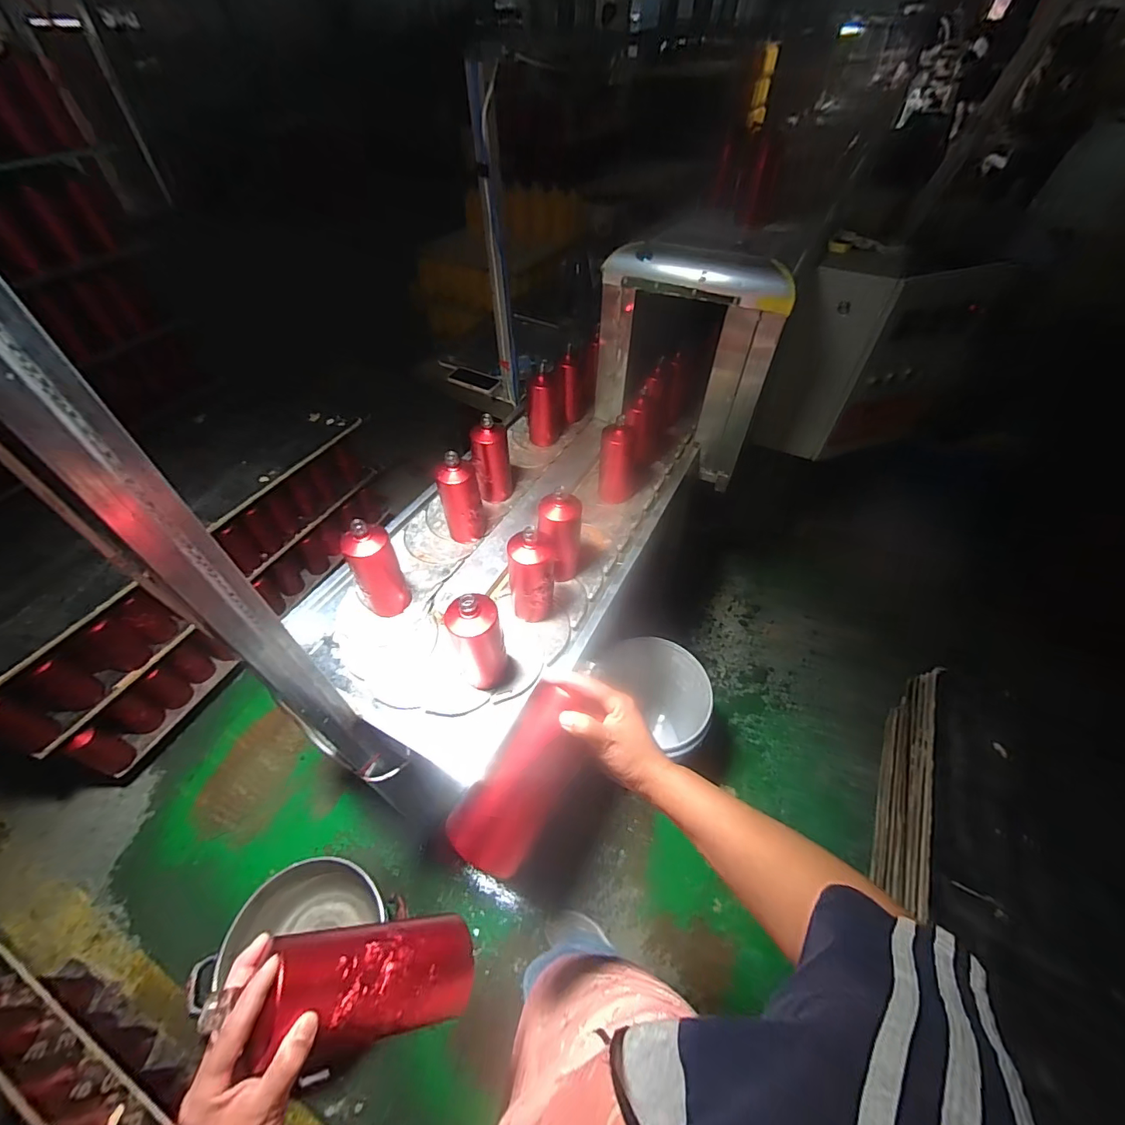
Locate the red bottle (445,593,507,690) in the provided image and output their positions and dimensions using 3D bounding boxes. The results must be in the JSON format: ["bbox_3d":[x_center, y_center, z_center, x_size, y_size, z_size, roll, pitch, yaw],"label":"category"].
[{"bbox_3d":[-0.137,0.134,0.796,0.077,0.193,0.068,-17,52,-10],"label":"red bottle"}]

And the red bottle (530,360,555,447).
[{"bbox_3d":[-0.057,-0.416,1.285,0.076,0.190,0.088,-5,51,0],"label":"red bottle"}]

